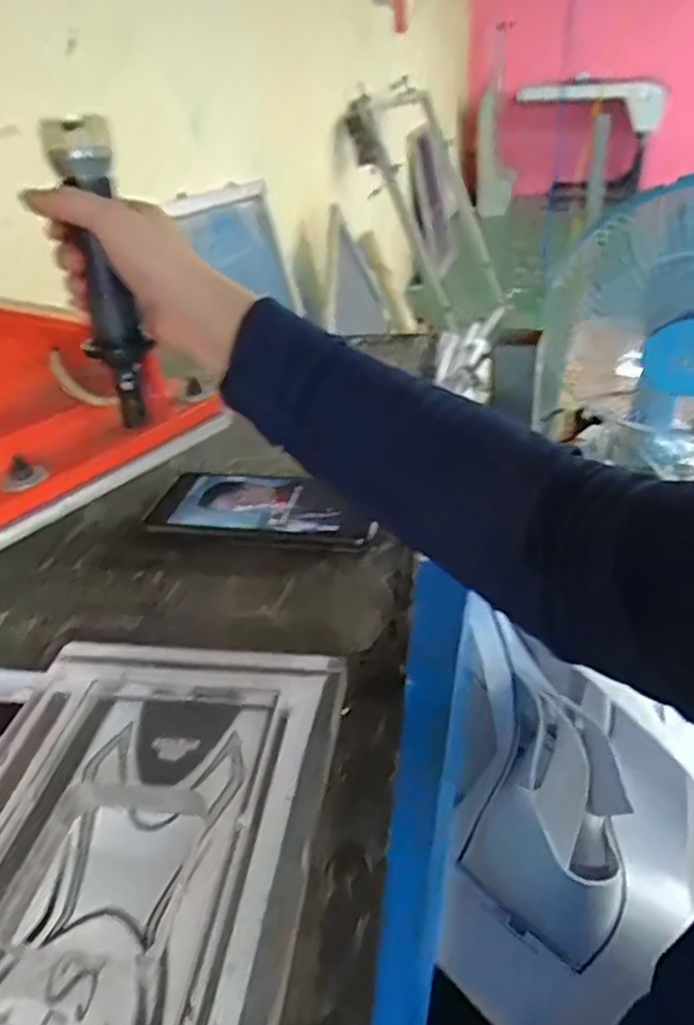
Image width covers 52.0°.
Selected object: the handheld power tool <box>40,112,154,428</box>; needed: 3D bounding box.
[{"bbox_3d":[-0.156,-0.146,0.460,0.038,0.193,0.030,-9,29,-12],"label":"handheld power tool"}]

